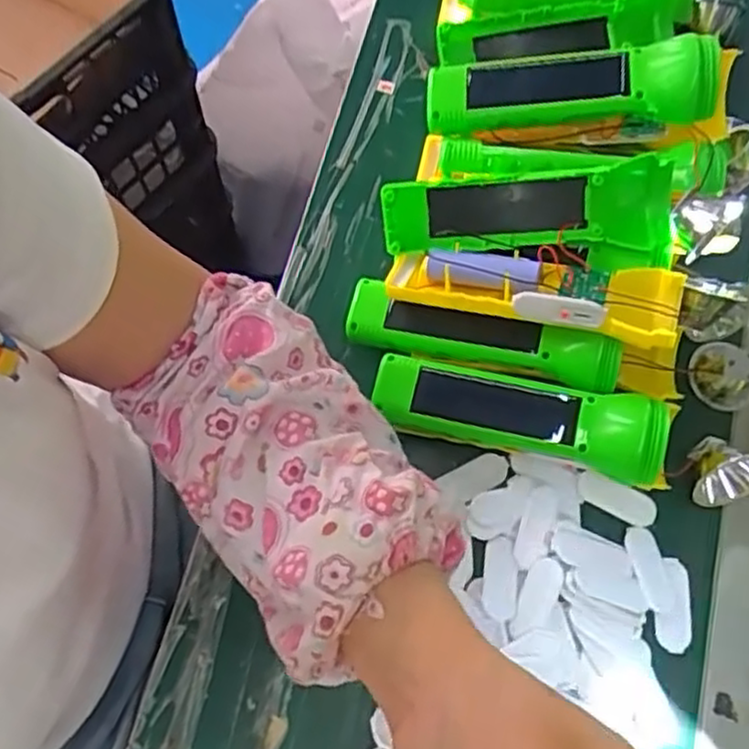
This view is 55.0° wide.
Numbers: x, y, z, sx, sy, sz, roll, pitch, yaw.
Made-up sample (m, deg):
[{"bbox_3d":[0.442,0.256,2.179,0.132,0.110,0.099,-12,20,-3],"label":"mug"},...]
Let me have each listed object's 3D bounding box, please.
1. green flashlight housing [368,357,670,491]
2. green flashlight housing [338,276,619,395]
[{"bbox_3d":[0.083,0.023,0.414,0.168,0.048,0.046,15,73,2],"label":"green flashlight housing"},{"bbox_3d":[0.062,-0.024,0.425,0.159,0.038,0.036,16,75,5],"label":"green flashlight housing"}]

